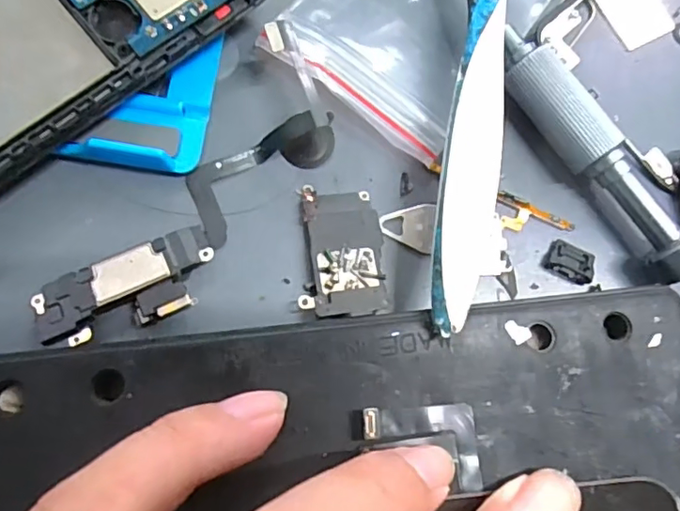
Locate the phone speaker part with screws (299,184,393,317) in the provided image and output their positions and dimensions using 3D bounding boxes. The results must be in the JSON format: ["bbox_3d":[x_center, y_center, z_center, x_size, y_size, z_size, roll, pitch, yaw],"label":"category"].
[{"bbox_3d":[0.001,-0.001,0.146,0.022,0.004,0.035,2,76,-6],"label":"phone speaker part with screws"}]

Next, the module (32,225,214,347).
[{"bbox_3d":[-0.052,0.009,0.138,0.043,0.006,0.019,-24,80,-12],"label":"module"}]

